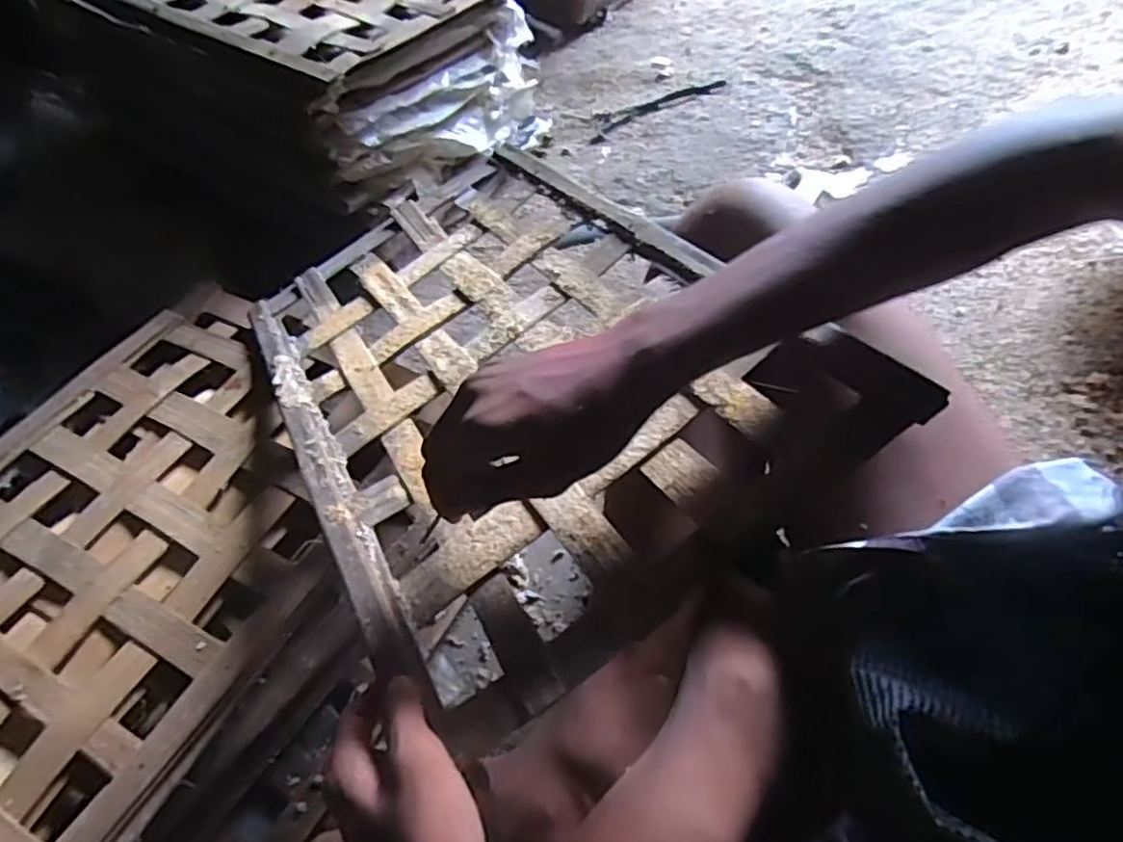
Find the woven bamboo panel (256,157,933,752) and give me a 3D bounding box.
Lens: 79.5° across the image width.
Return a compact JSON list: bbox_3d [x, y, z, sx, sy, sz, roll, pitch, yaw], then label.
[{"bbox_3d":[-0.059,-0.056,0.515,0.312,0.018,0.523,-37,45,-6],"label":"woven bamboo panel"}]

